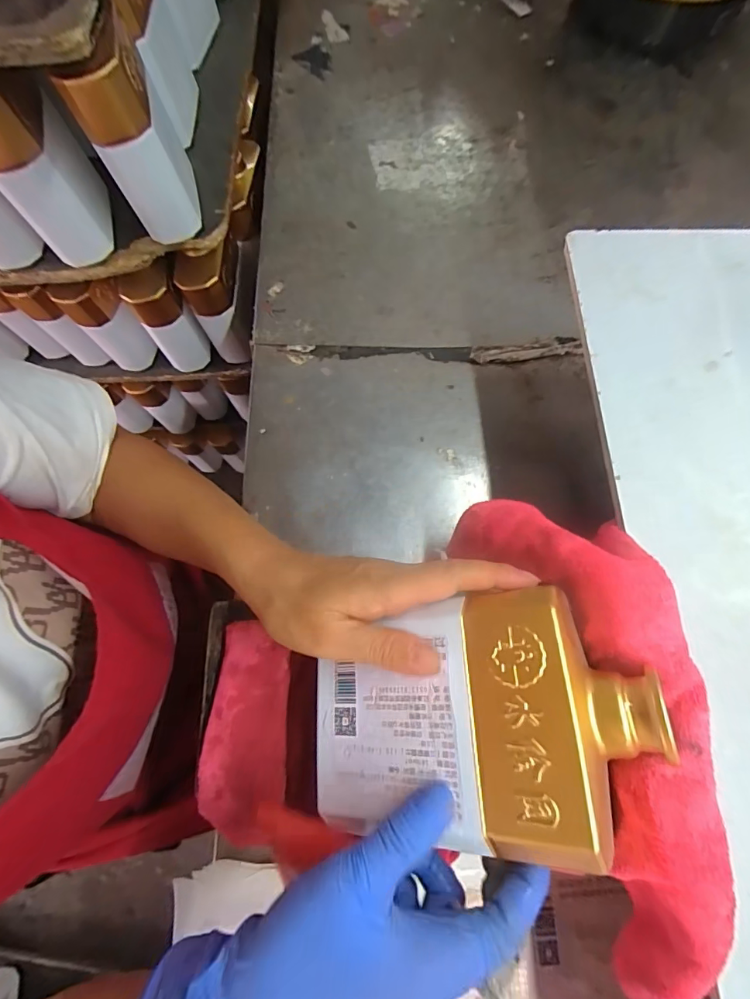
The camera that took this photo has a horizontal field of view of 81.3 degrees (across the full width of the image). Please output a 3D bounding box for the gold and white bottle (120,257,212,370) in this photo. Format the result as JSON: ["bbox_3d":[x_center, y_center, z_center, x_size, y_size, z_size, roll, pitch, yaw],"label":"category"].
[{"bbox_3d":[-0.256,-0.222,0.549,0.062,0.130,0.043,-24,72,-4],"label":"gold and white bottle"}]

